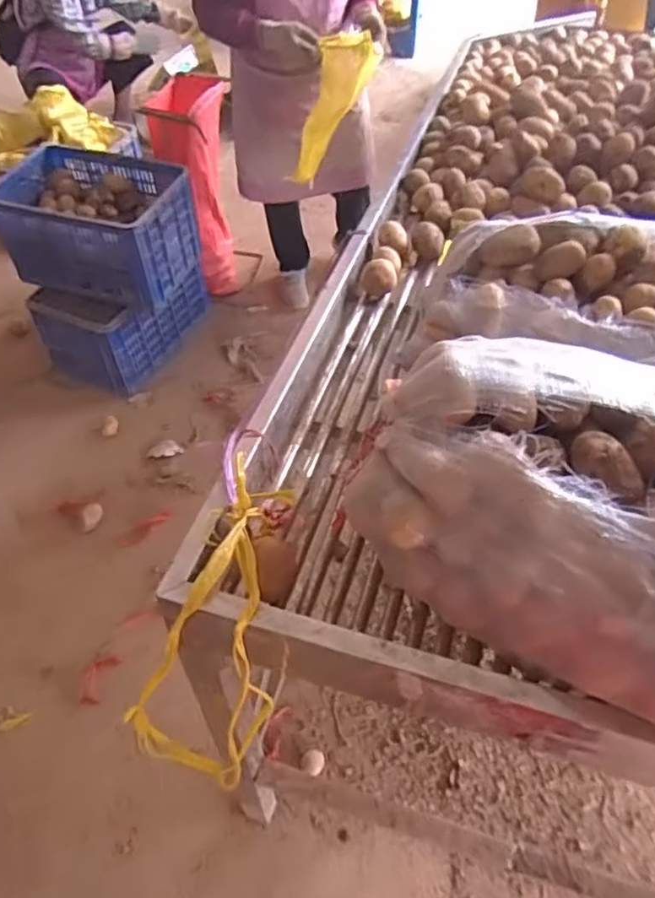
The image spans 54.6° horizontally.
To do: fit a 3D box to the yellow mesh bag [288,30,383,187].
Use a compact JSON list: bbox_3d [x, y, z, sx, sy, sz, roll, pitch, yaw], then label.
[{"bbox_3d":[0.002,-0.880,1.670,0.134,0.358,0.096,37,24,24],"label":"yellow mesh bag"}]

